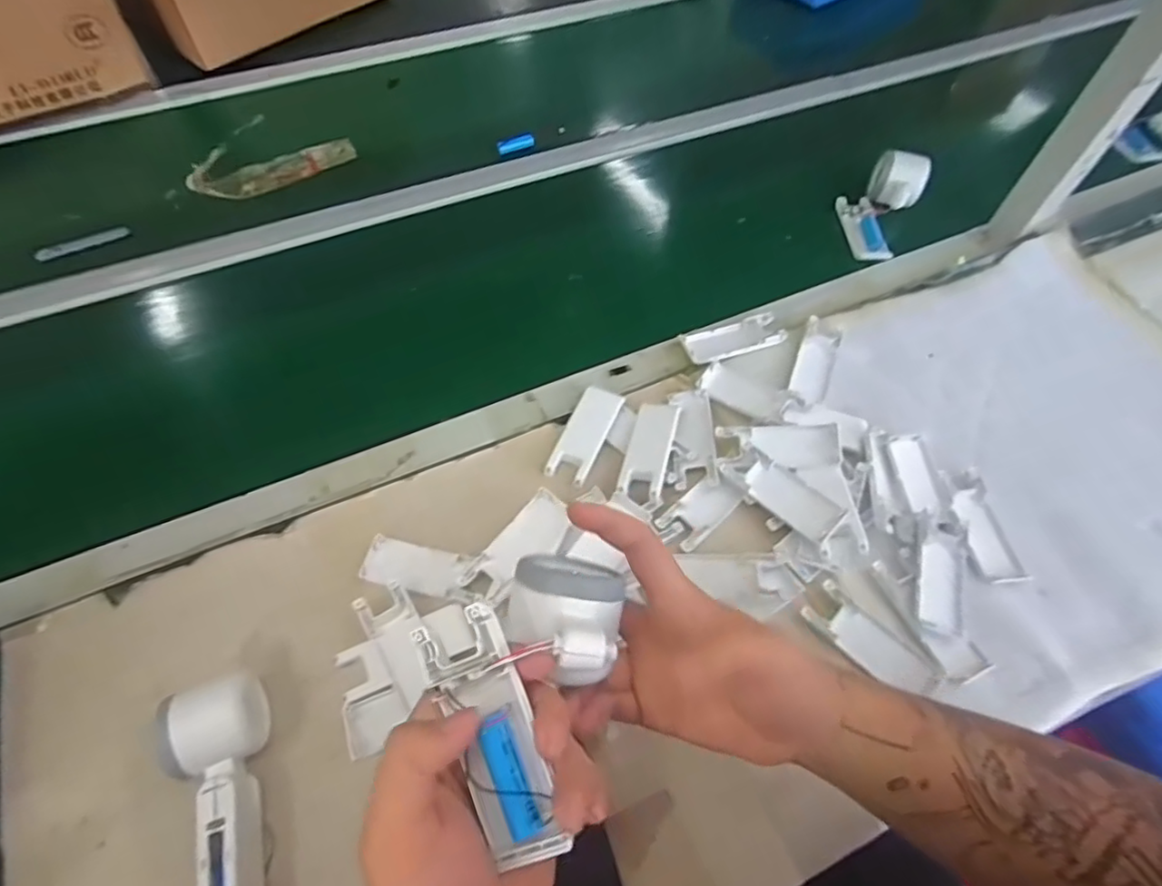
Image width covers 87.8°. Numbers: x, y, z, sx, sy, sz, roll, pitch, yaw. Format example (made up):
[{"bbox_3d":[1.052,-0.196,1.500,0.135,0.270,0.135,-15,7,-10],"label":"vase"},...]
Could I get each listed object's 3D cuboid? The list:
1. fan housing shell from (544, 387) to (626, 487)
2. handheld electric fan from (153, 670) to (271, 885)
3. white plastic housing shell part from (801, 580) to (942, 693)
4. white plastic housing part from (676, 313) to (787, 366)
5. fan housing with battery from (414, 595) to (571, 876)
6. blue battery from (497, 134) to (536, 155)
[{"bbox_3d":[0.005,-0.009,0.568,0.041,0.013,0.097,23,61,12],"label":"fan housing shell"},{"bbox_3d":[-0.238,0.244,0.398,0.056,0.062,0.166,-15,73,-11],"label":"handheld electric fan"},{"bbox_3d":[0.228,0.157,0.477,0.100,0.009,0.041,41,66,20],"label":"white plastic housing shell part"},{"bbox_3d":[0.158,-0.108,0.624,0.101,0.010,0.043,-14,60,-10],"label":"white plastic housing part"},{"bbox_3d":[-0.039,0.125,0.260,0.037,0.020,0.102,-19,77,-13],"label":"fan housing with battery"},{"bbox_3d":[-0.086,-0.398,0.803,0.048,0.014,0.018,-15,61,-11],"label":"blue battery"}]

